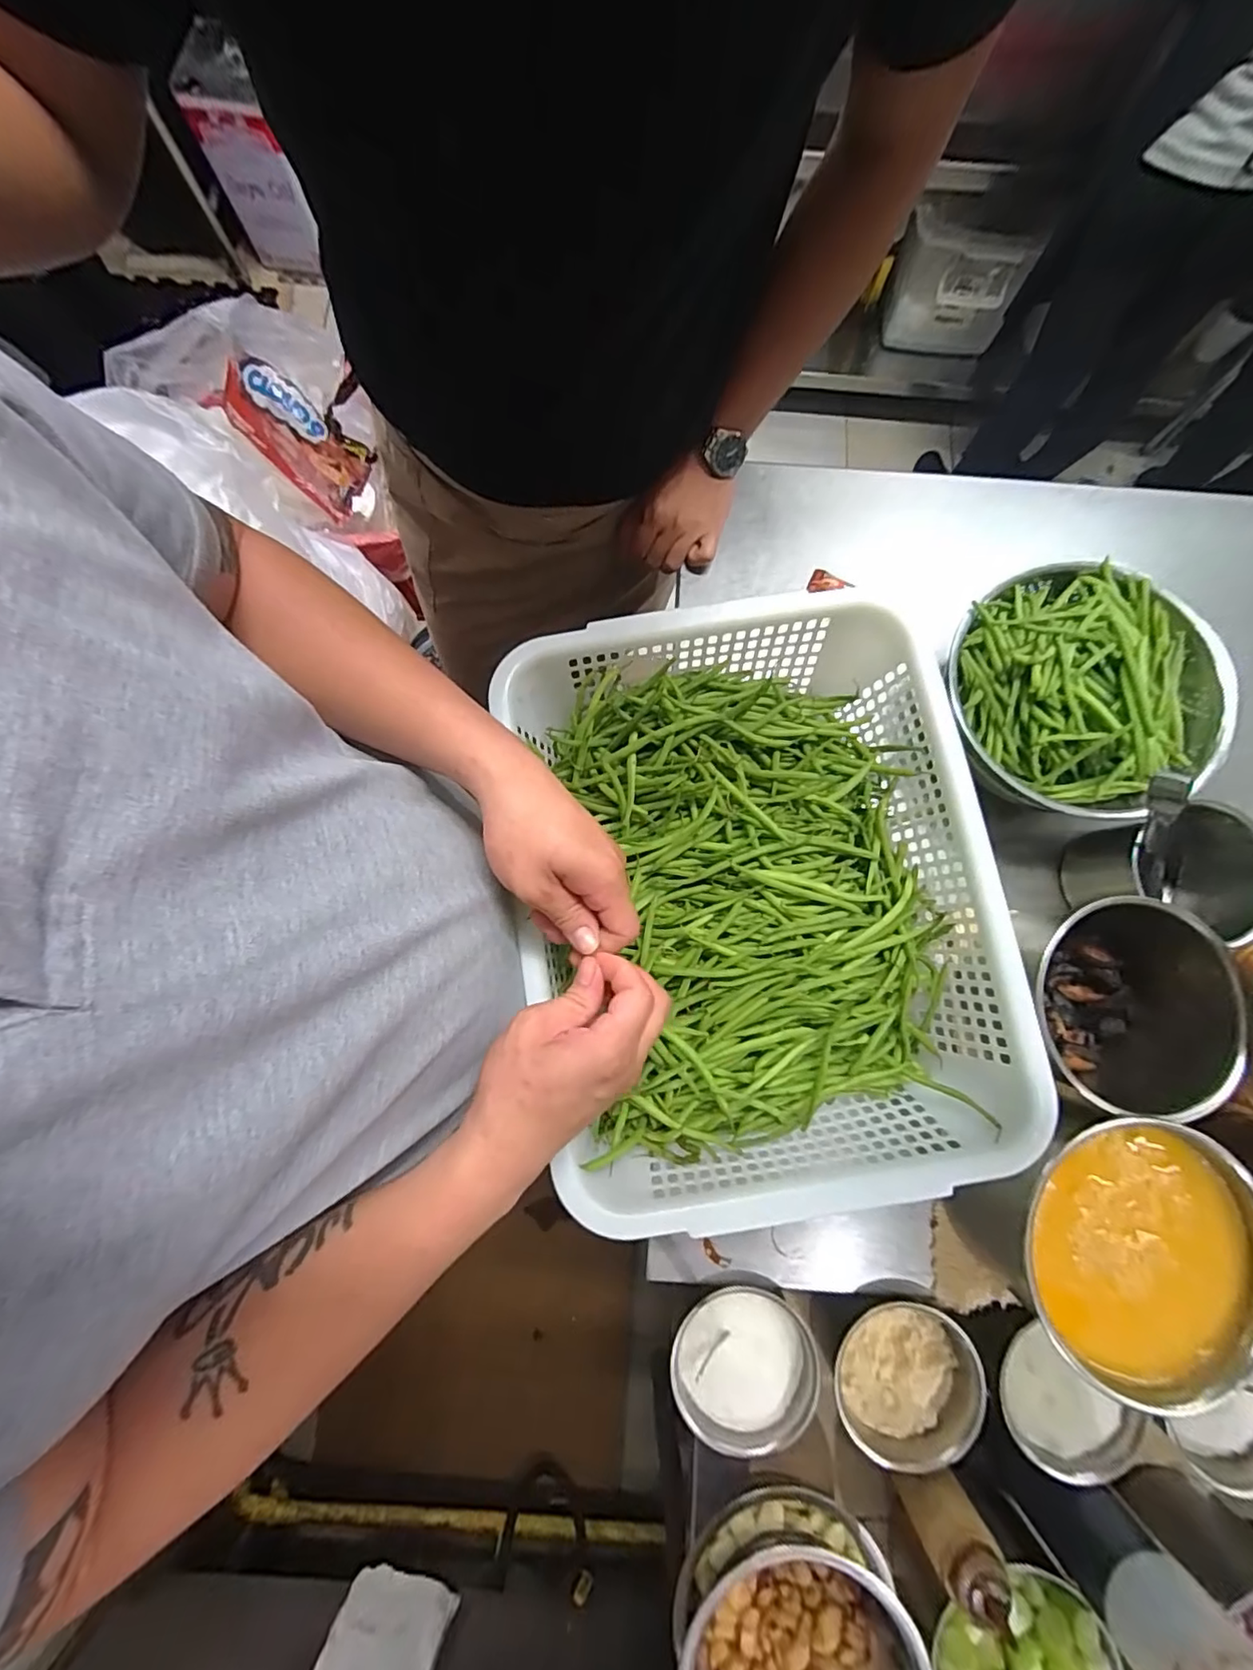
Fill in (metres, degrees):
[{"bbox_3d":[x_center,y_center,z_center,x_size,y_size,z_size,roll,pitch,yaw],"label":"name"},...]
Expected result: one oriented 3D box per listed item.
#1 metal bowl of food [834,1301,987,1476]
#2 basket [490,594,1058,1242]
[{"bbox_3d":[0.229,0.443,0.459,0.108,0.046,0.104,0,80,-1],"label":"metal bowl of food"},{"bbox_3d":[0.097,0.043,0.445,0.331,0.084,0.429,-7,80,-2],"label":"basket"}]

